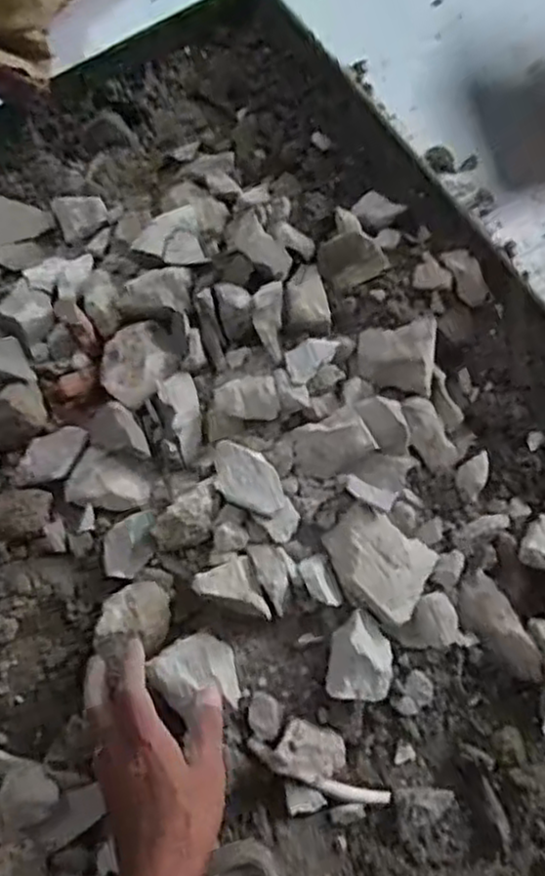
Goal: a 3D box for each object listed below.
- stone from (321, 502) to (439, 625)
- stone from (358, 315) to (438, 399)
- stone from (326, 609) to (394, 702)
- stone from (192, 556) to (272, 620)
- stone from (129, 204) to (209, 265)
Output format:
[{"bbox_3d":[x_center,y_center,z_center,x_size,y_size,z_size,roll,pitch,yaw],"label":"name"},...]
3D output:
[{"bbox_3d":[0.079,0.095,0.550,0.081,0.022,0.064,33,77,8],"label":"stone"},{"bbox_3d":[0.101,-0.066,0.583,0.058,0.029,0.056,1,74,0],"label":"stone"},{"bbox_3d":[0.065,0.162,0.528,0.049,0.035,0.063,11,75,3],"label":"stone"},{"bbox_3d":[-0.031,0.112,0.532,0.048,0.043,0.052,-21,76,-6],"label":"stone"},{"bbox_3d":[-0.090,-0.170,0.631,0.058,0.025,0.050,-19,75,-5],"label":"stone"}]

